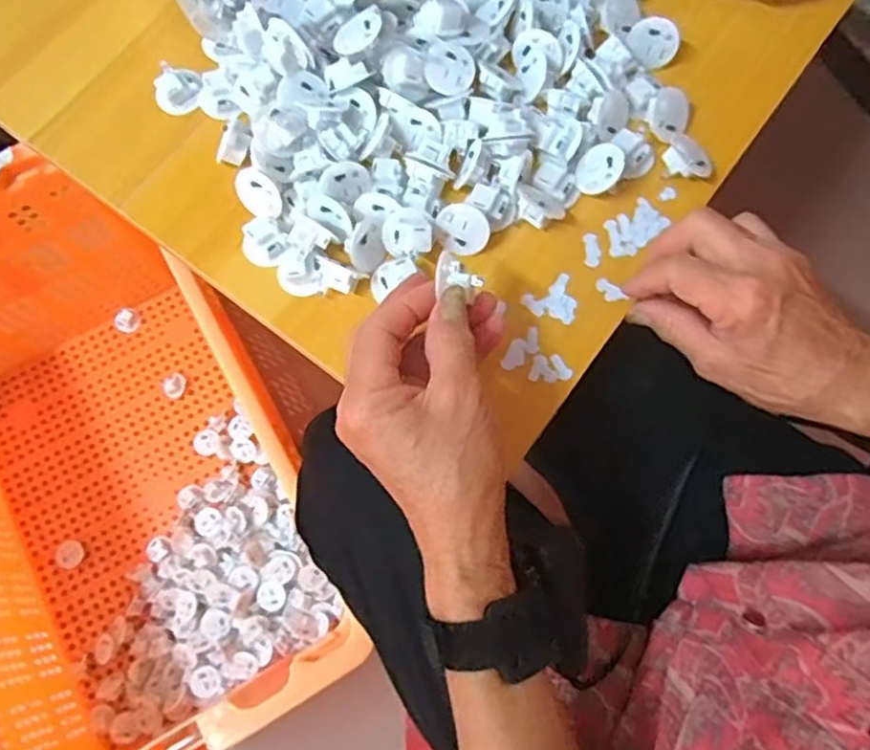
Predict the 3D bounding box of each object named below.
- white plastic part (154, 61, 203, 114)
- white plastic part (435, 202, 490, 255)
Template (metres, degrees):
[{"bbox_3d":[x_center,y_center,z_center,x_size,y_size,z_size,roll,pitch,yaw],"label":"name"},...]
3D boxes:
[{"bbox_3d":[-0.168,-0.188,0.448,0.030,0.018,0.026,-17,74,-5],"label":"white plastic part"},{"bbox_3d":[0.018,-0.092,0.421,0.032,0.030,0.019,7,30,7],"label":"white plastic part"}]

